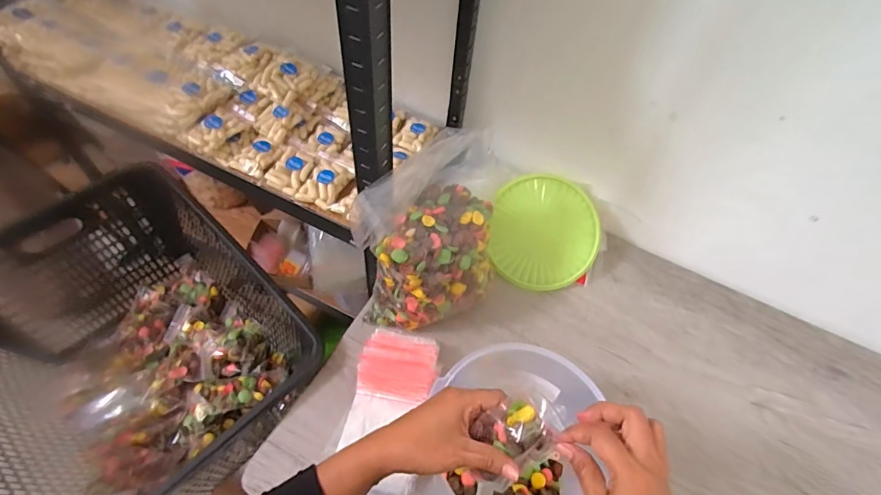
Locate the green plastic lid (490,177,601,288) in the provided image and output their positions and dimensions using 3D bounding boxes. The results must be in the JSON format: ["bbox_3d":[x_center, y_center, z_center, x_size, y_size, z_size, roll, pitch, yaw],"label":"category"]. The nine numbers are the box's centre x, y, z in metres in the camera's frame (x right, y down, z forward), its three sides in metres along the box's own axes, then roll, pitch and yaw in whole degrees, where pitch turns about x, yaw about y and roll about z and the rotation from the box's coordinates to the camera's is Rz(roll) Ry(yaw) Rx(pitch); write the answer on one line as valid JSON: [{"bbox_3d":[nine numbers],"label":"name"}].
[{"bbox_3d":[0.190,-0.028,0.838,0.191,0.012,0.204,-1,84,6],"label":"green plastic lid"}]

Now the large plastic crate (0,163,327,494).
[{"bbox_3d":[-0.526,0.178,0.812,0.583,0.275,0.445,38,60,20],"label":"large plastic crate"}]

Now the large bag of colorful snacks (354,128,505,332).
[{"bbox_3d":[-0.016,-0.033,0.721,0.196,0.231,0.252,8,55,0],"label":"large bag of colorful snacks"}]

